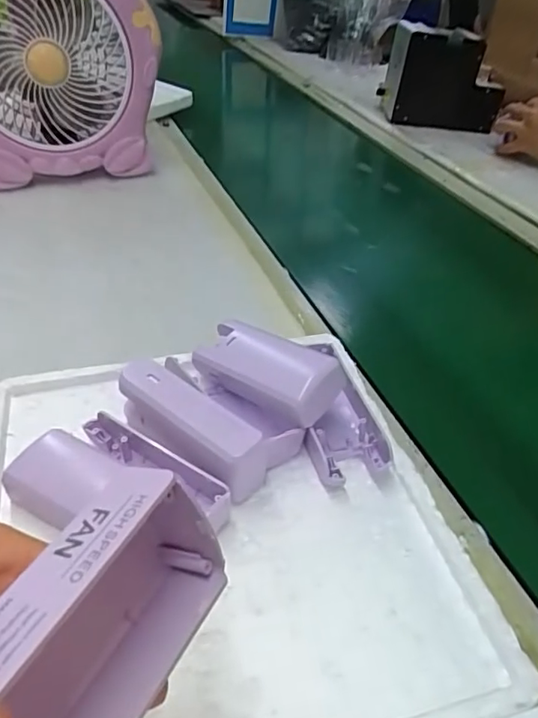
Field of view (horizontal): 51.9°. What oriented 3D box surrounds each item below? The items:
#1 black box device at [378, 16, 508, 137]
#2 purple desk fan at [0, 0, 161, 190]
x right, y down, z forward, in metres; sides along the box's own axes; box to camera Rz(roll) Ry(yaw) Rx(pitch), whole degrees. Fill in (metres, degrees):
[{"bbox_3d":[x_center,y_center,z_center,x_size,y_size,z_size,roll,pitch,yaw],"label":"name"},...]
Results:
[{"bbox_3d":[0.298,-0.480,0.954,0.201,0.141,0.097,12,41,8],"label":"black box device"},{"bbox_3d":[-0.269,-0.349,0.650,0.248,0.273,0.138,-15,44,-22],"label":"purple desk fan"}]

